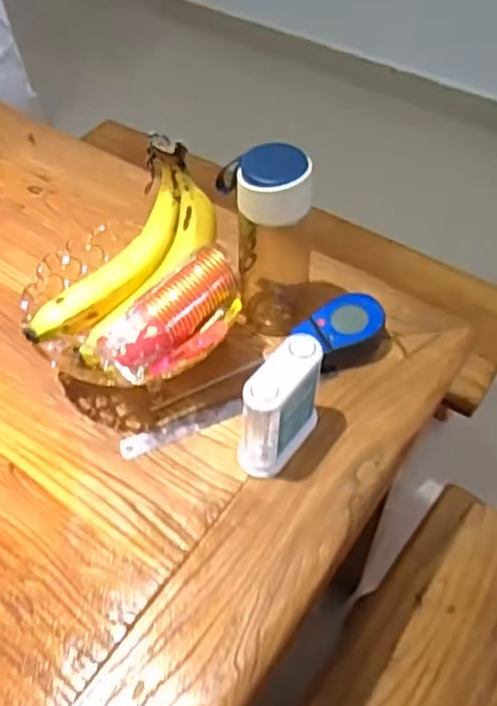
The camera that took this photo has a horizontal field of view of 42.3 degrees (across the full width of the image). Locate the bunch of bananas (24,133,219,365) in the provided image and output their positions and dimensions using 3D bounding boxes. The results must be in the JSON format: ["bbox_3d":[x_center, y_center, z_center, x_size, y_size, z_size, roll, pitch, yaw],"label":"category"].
[{"bbox_3d":[-0.115,-0.091,0.592,0.091,0.074,0.220,30,74,22],"label":"bunch of bananas"}]

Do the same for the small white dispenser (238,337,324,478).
[{"bbox_3d":[0.026,0.047,0.552,0.038,0.112,0.084,34,60,24],"label":"small white dispenser"}]

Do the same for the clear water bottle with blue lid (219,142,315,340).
[{"bbox_3d":[0.018,-0.106,0.623,0.087,0.205,0.060,8,53,7],"label":"clear water bottle with blue lid"}]

